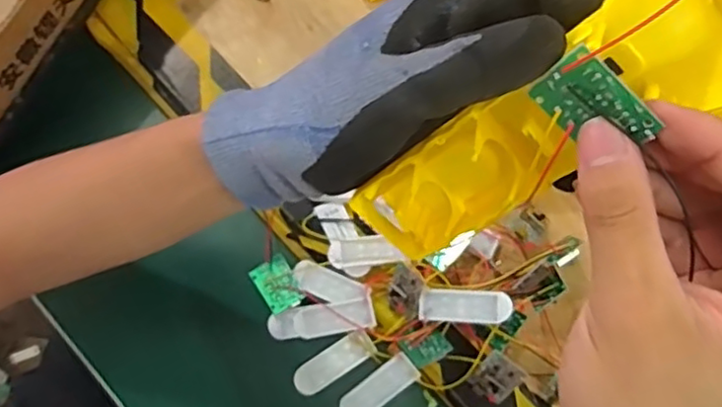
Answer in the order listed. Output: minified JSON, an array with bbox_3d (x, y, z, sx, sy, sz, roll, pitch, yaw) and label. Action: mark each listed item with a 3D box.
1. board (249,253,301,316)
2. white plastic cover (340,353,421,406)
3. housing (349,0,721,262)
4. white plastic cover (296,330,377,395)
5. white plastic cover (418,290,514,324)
[{"bbox_3d":[-0.058,0.056,0.445,0.026,0.007,0.035,-29,76,-10],"label":"board"},{"bbox_3d":[0.011,0.124,0.430,0.057,0.008,0.021,-38,77,4],"label":"white plastic cover"},{"bbox_3d":[0.057,-0.023,0.231,0.042,0.166,0.044,-6,68,-44],"label":"housing"},{"bbox_3d":[-0.019,0.109,0.439,0.058,0.006,0.021,-30,76,-10],"label":"white plastic cover"},{"bbox_3d":[0.067,0.066,0.414,0.058,0.008,0.018,0,72,11],"label":"white plastic cover"}]

